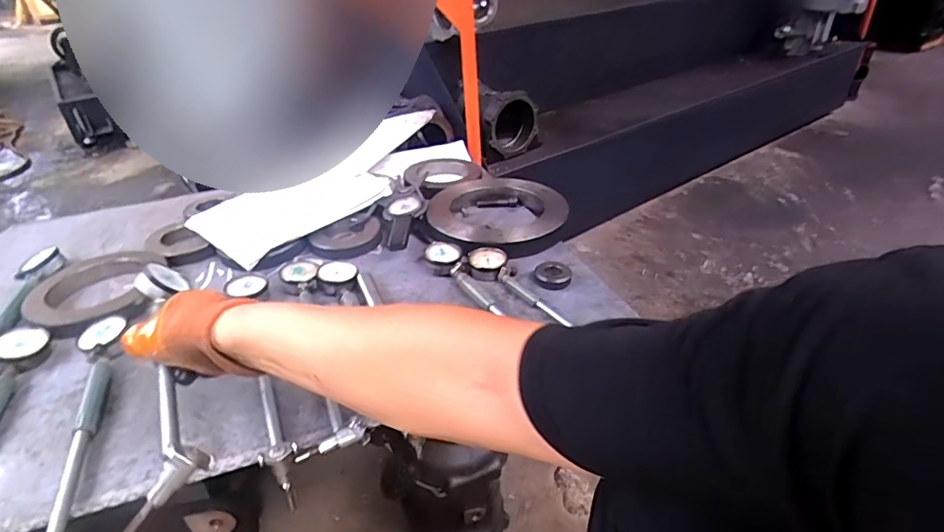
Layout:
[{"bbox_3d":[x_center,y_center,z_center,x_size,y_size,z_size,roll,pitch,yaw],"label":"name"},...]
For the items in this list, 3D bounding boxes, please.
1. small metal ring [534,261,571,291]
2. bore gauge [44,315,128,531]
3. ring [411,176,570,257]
[{"bbox_3d":[0.115,0.012,0.710,0.052,0.008,0.058,3,34,8],"label":"small metal ring"},{"bbox_3d":[-0.393,0.160,0.508,0.049,0.029,0.333,-17,36,-20],"label":"bore gauge"},{"bbox_3d":[0.039,-0.089,0.848,0.236,0.035,0.234,-2,34,1],"label":"ring"}]

